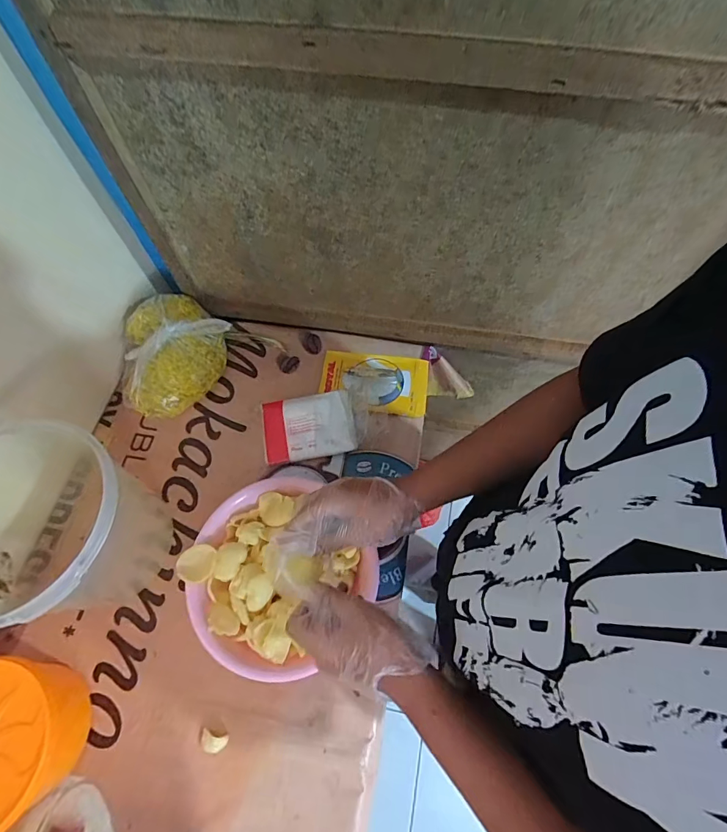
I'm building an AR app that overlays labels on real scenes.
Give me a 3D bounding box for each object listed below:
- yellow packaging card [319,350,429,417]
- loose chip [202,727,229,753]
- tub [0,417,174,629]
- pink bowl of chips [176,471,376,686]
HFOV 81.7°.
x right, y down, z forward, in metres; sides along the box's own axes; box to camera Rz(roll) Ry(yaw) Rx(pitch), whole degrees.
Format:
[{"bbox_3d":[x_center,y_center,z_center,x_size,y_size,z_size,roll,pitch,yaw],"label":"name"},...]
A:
[{"bbox_3d":[0.021,-0.071,0.817,0.206,0.056,0.119,6,64,5],"label":"yellow packaging card"},{"bbox_3d":[-0.214,0.464,0.599,0.040,0.004,0.024,12,65,7],"label":"loose chip"},{"bbox_3d":[-0.445,0.169,0.623,0.259,0.226,0.240,-1,64,1],"label":"tub"},{"bbox_3d":[-0.134,0.240,0.653,0.256,0.107,0.251,-1,64,1],"label":"pink bowl of chips"}]

